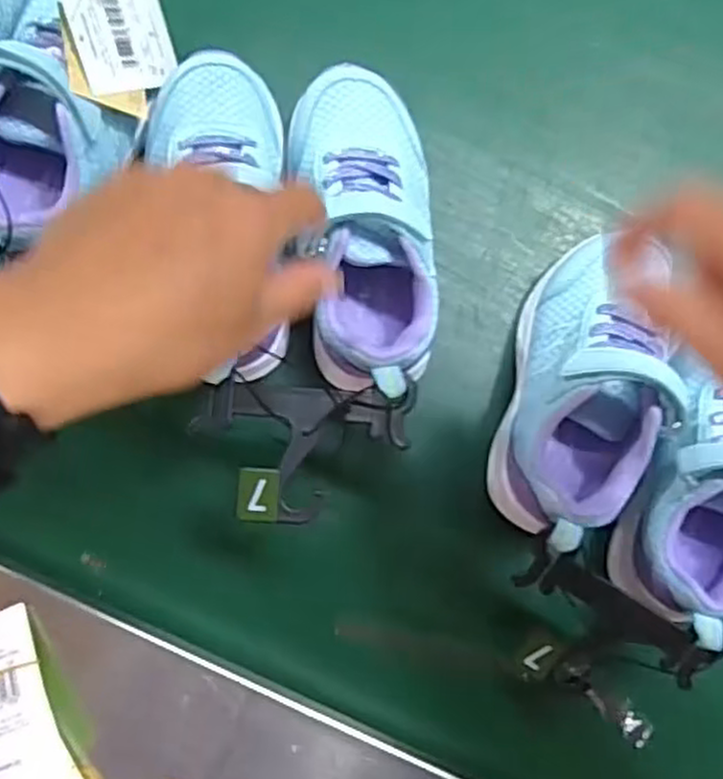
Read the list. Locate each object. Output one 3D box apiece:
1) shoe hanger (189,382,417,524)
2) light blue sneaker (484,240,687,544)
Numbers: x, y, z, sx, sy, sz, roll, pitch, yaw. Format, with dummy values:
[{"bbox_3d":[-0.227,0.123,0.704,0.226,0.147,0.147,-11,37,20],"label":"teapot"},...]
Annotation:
[{"bbox_3d":[-0.024,0.028,0.342,0.096,0.013,0.062,0,85,-6],"label":"shoe hanger"},{"bbox_3d":[0.115,0.002,0.374,0.067,0.071,0.145,15,85,-4],"label":"light blue sneaker"}]

